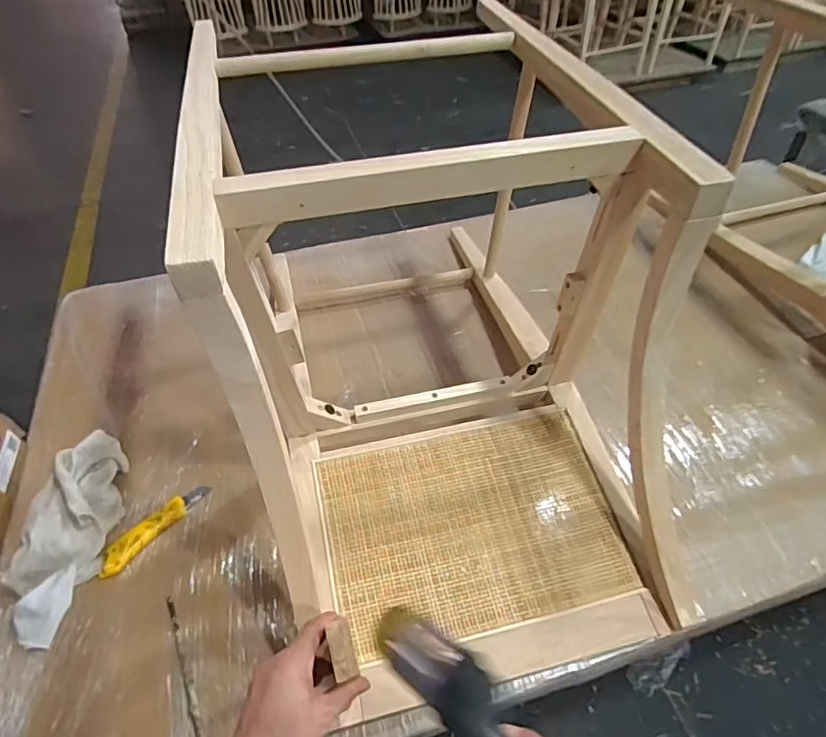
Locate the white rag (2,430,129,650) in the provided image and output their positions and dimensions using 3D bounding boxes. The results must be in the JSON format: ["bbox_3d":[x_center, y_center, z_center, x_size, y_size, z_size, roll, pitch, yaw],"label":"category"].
[{"bbox_3d":[-0.489,0.226,0.751,0.122,0.073,0.284,-5,47,-4],"label":"white rag"}]

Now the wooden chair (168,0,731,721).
[{"bbox_3d":[0.019,-0.075,0.744,0.499,0.482,0.789,-10,48,-8],"label":"wooden chair"}]

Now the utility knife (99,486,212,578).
[{"bbox_3d":[-0.374,0.228,0.779,0.029,0.030,0.171,28,53,24],"label":"utility knife"}]

